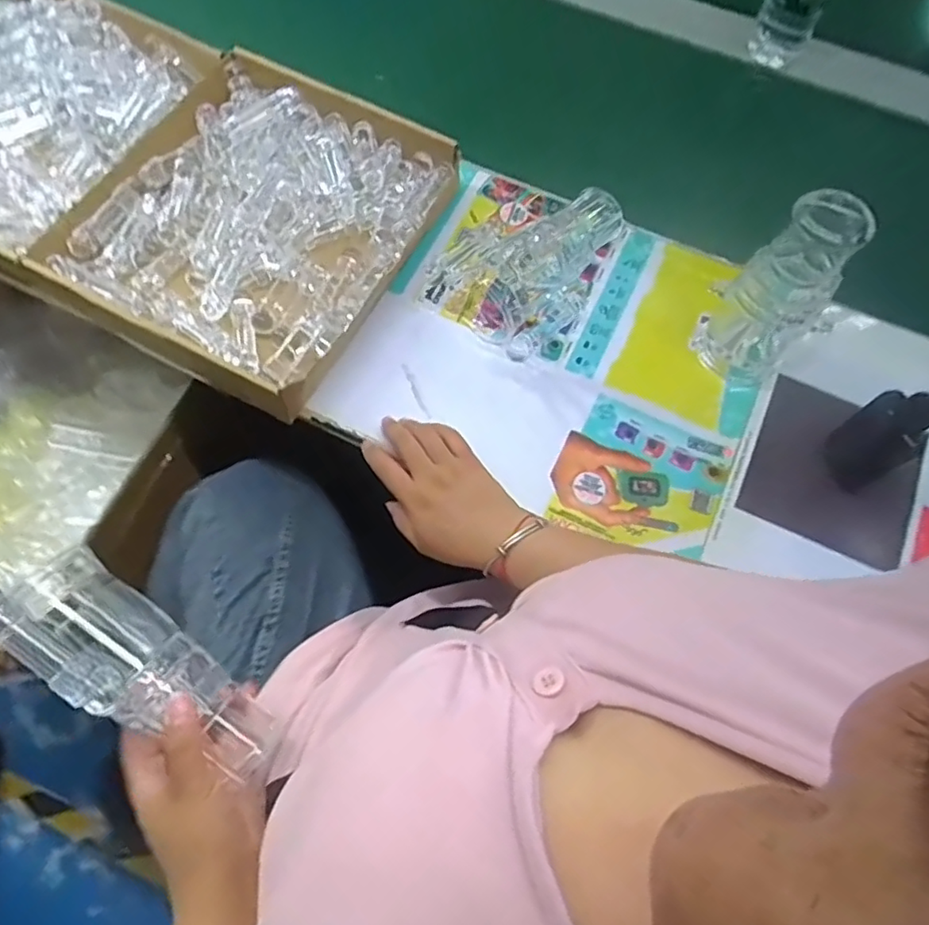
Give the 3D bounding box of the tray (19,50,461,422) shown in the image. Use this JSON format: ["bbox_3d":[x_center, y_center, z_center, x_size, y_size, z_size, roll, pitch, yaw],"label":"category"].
[{"bbox_3d":[-0.196,-0.234,0.599,0.286,0.050,0.315,28,70,9],"label":"tray"}]

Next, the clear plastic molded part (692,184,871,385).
[{"bbox_3d":[0.254,-0.137,0.509,0.058,0.178,0.071,-23,71,-11],"label":"clear plastic molded part"}]

